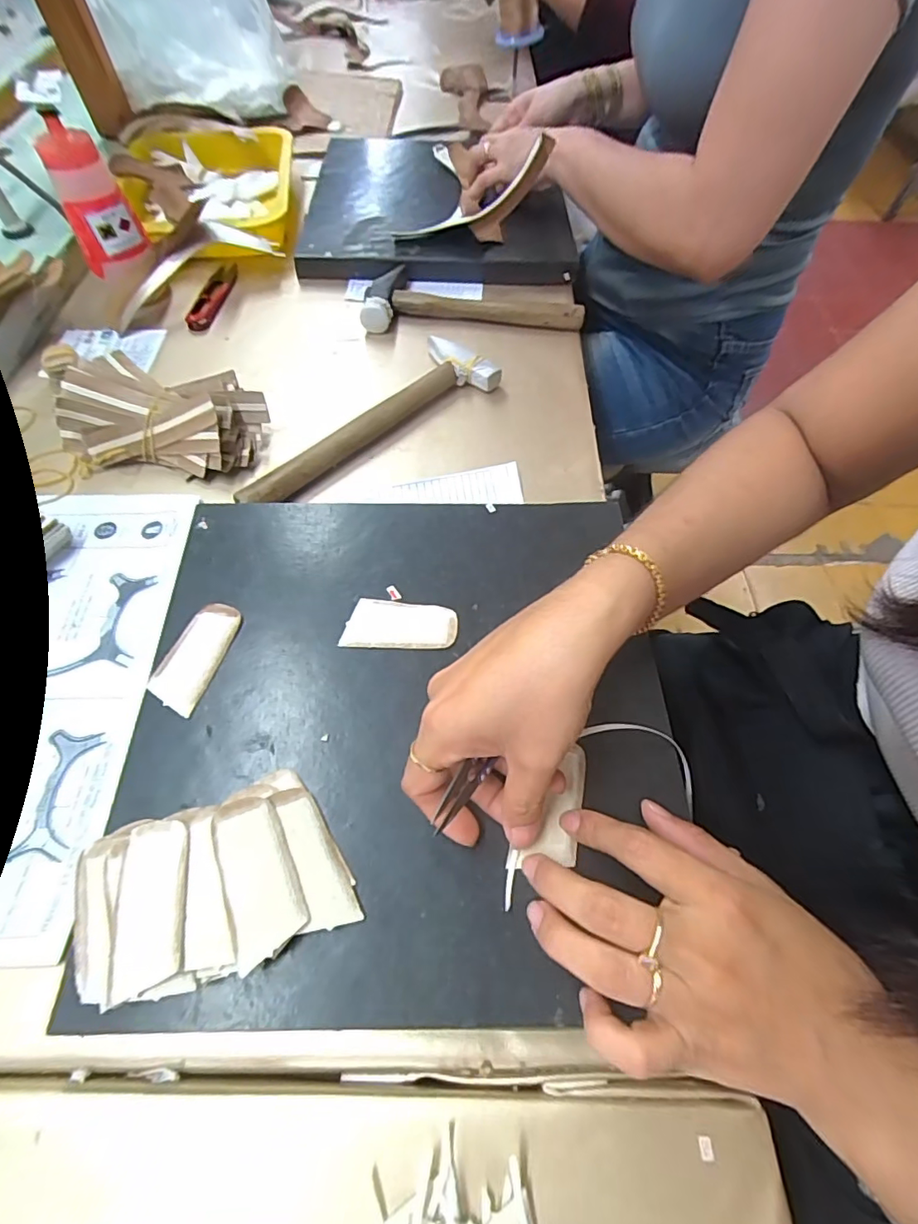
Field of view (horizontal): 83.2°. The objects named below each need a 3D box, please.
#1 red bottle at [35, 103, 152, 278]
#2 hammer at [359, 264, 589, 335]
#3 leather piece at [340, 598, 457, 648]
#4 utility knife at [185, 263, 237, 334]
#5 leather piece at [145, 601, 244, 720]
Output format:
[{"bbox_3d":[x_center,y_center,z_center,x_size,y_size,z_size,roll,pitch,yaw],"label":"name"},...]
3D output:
[{"bbox_3d":[-0.332,-0.374,0.467,0.058,0.098,0.047,-31,65,-18],"label":"red bottle"},{"bbox_3d":[0.012,-0.326,0.531,0.217,0.025,0.089,-2,60,-3],"label":"hammer"},{"bbox_3d":[-0.036,0.007,0.325,0.069,0.004,0.032,1,60,-1],"label":"leather piece"},{"bbox_3d":[-0.257,-0.330,0.539,0.027,0.012,0.113,4,60,1],"label":"utility knife"},{"bbox_3d":[-0.159,0.025,0.311,0.032,0.004,0.069,14,61,7],"label":"leather piece"}]

